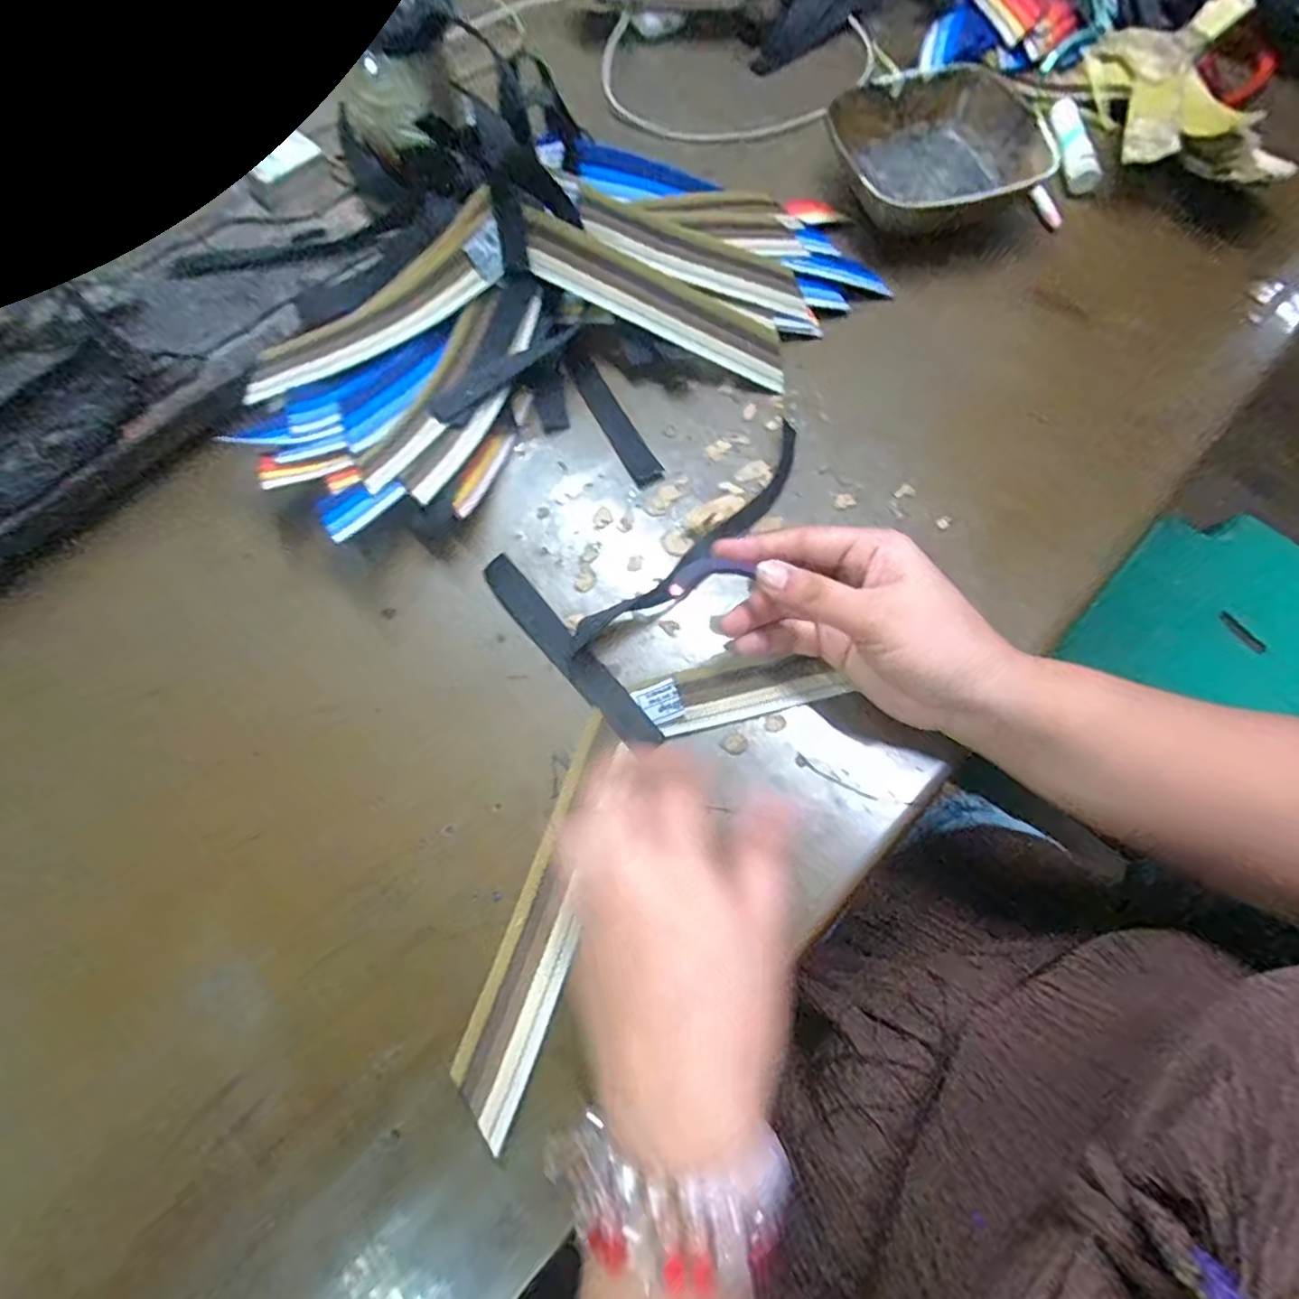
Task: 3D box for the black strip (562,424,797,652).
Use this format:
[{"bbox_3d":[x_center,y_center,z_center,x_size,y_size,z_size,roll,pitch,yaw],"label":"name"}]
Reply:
[{"bbox_3d":[0.027,-0.059,0.349,0.025,0.006,0.182,41,76,18],"label":"black strip"}]

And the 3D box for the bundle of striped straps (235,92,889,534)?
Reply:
[{"bbox_3d":[-0.044,-0.200,0.360,0.379,0.072,0.201,-42,71,-13],"label":"bundle of striped straps"}]

